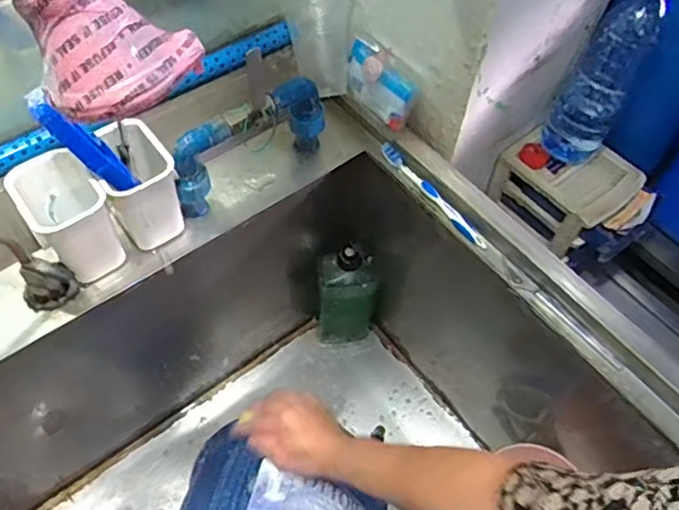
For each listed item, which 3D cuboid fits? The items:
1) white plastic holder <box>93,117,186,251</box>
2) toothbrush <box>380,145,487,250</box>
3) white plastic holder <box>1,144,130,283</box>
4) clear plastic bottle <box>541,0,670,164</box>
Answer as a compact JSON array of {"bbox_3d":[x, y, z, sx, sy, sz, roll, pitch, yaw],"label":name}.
[{"bbox_3d":[-0.211,-0.073,0.640,0.069,0.109,0.092,-21,60,-15],"label":"white plastic holder"},{"bbox_3d":[0.111,-0.074,0.722,0.013,0.015,0.183,-32,64,-21],"label":"toothbrush"},{"bbox_3d":[-0.278,-0.038,0.616,0.074,0.113,0.089,-35,65,-22],"label":"white plastic holder"},{"bbox_3d":[0.345,-0.230,0.785,0.077,0.233,0.086,31,61,17],"label":"clear plastic bottle"}]

